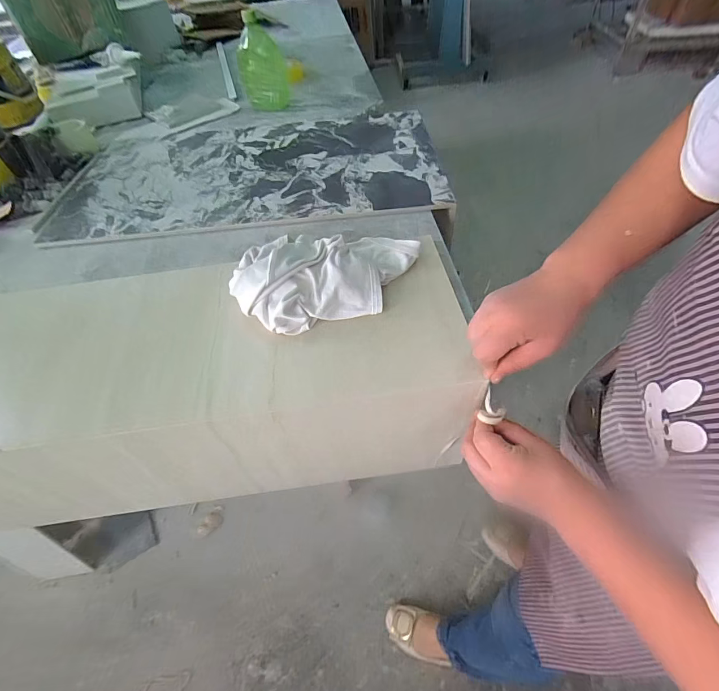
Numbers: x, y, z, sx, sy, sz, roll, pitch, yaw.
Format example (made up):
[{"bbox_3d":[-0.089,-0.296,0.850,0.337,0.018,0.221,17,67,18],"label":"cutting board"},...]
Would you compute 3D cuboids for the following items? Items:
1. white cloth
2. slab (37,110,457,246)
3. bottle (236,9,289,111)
[{"bbox_3d":[-0.040,-0.099,0.499,0.243,0.068,0.133,-15,52,-6],"label":"white cloth"},{"bbox_3d":[-0.212,-0.360,0.760,0.719,0.019,0.420,-4,49,3],"label":"slab"},{"bbox_3d":[-0.239,-0.693,0.926,0.114,0.168,0.089,-15,52,-7],"label":"bottle"}]

